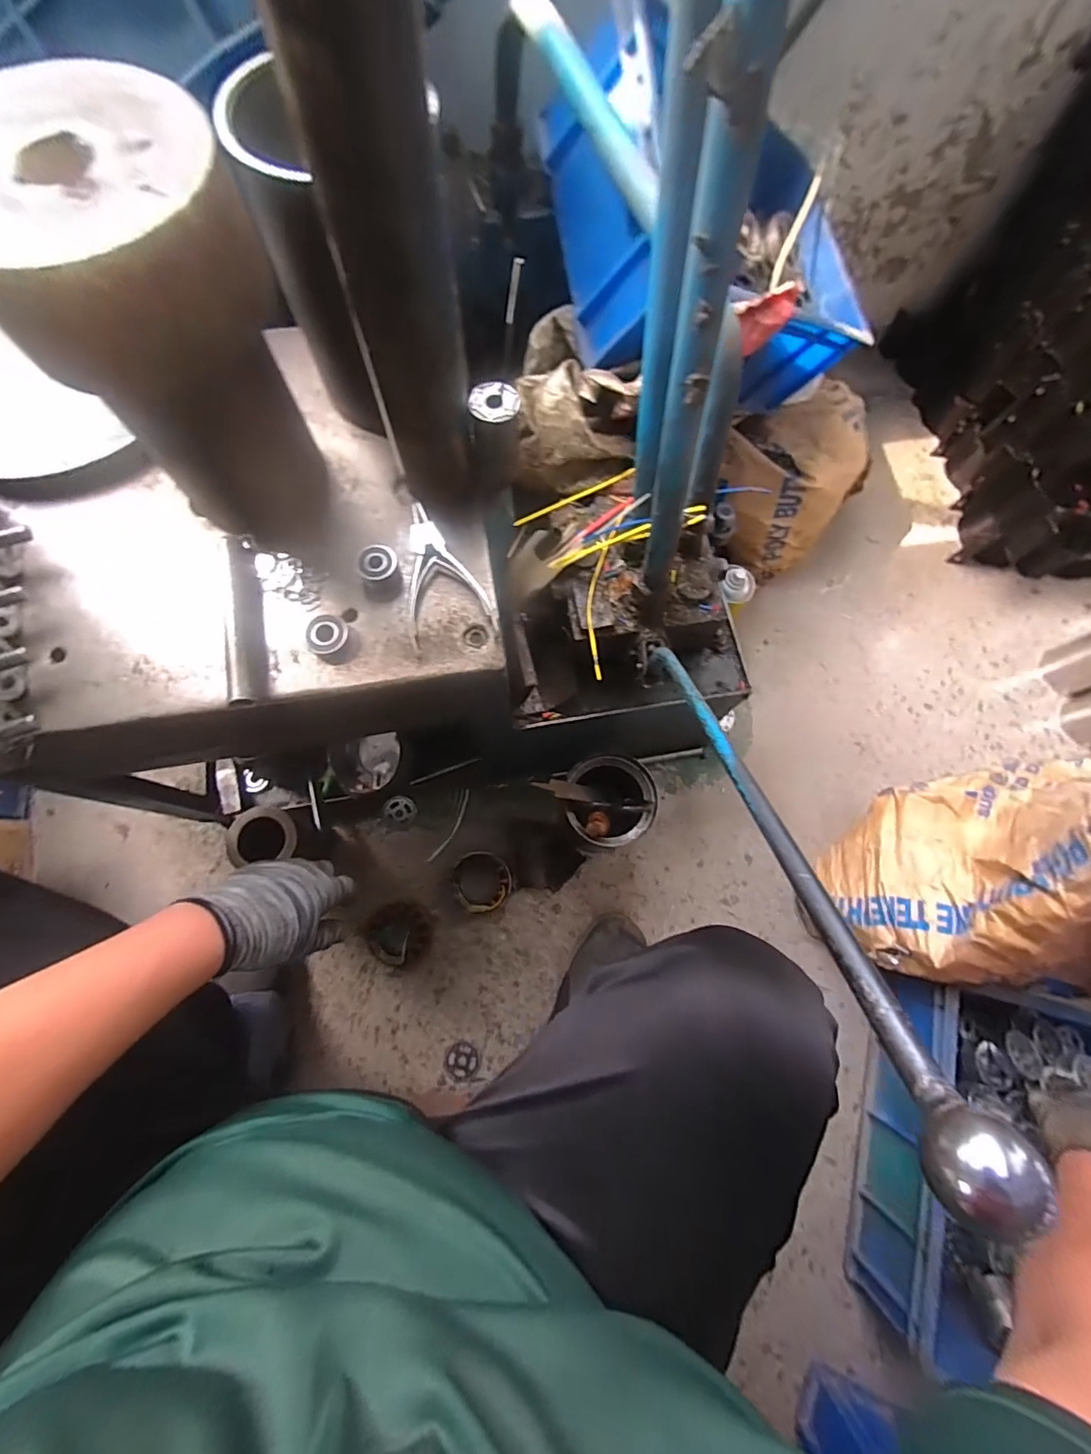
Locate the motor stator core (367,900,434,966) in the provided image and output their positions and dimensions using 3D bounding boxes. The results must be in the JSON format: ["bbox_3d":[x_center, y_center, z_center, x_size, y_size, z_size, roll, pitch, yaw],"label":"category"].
[{"bbox_3d":[-0.206,0.291,0.761,0.085,0.046,0.080,1,74,-2],"label":"motor stator core"}]

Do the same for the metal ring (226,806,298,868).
[{"bbox_3d":[-0.367,0.138,0.696,0.084,0.025,0.075,-12,75,-5],"label":"metal ring"}]

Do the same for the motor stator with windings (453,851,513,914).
[{"bbox_3d":[-0.091,0.222,0.772,0.079,0.039,0.086,1,74,-2],"label":"motor stator with windings"}]

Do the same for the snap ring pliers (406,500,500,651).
[{"bbox_3d":[-0.093,-0.126,0.438,0.068,0.016,0.121,-22,76,-8],"label":"snap ring pliers"}]

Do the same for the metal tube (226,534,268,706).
[{"bbox_3d":[-0.237,-0.088,0.421,0.023,0.016,0.148,-10,74,-5],"label":"metal tube"}]

